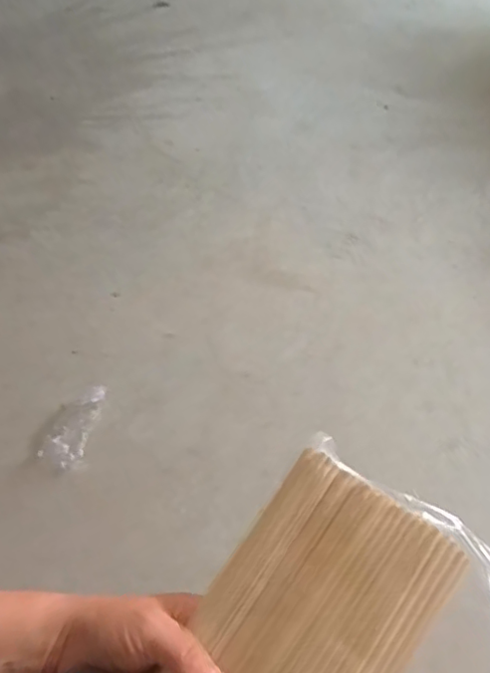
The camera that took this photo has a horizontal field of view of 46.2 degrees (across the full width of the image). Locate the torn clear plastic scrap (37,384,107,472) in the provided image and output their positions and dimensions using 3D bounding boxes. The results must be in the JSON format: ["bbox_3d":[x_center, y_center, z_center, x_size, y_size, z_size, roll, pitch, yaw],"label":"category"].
[{"bbox_3d":[-0.441,0.228,1.487,0.121,0.063,0.240,19,65,13],"label":"torn clear plastic scrap"}]

